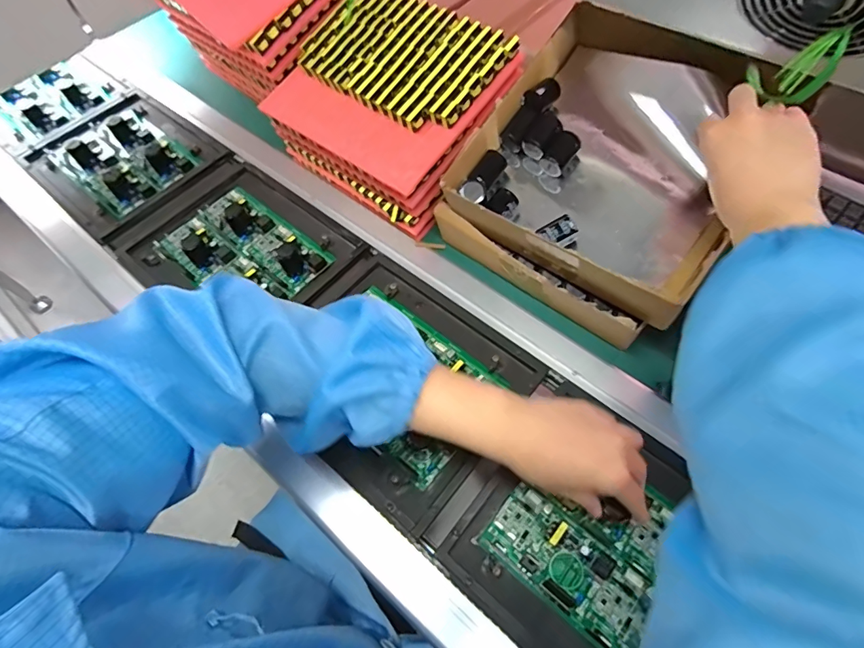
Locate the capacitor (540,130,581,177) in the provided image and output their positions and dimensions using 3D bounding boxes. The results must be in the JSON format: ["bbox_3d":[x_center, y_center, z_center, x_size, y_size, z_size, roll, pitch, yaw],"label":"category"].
[{"bbox_3d":[0.145,-0.192,0.514,0.025,0.031,0.042,38,69,21],"label":"capacitor"}]

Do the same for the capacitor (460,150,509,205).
[{"bbox_3d":[0.057,-0.166,0.517,0.031,0.027,0.091,20,48,14],"label":"capacitor"}]

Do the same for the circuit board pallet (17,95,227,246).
[{"bbox_3d":[-0.492,-0.270,0.723,0.262,0.045,0.229,36,68,21],"label":"circuit board pallet"}]

